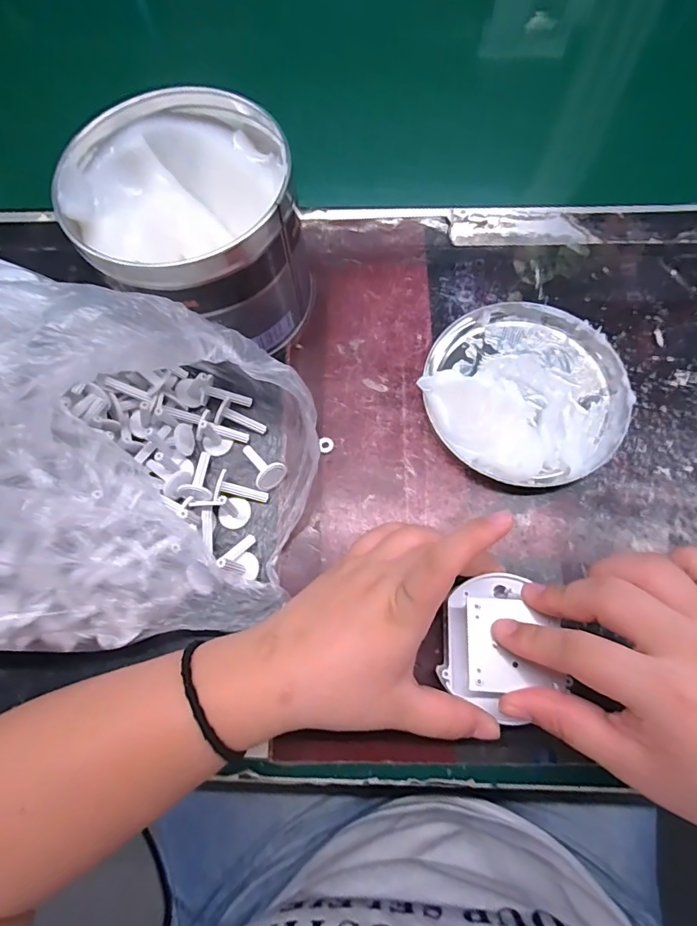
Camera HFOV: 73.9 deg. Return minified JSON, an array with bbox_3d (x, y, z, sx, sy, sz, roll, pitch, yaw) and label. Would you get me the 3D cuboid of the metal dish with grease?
[{"bbox_3d":[0.114,-0.050,0.298,0.124,0.027,0.129,-1,71,2],"label":"metal dish with grease"}]

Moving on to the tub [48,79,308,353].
[{"bbox_3d":[-0.089,-0.142,0.296,0.125,0.102,0.127,-1,71,2],"label":"tub"}]

